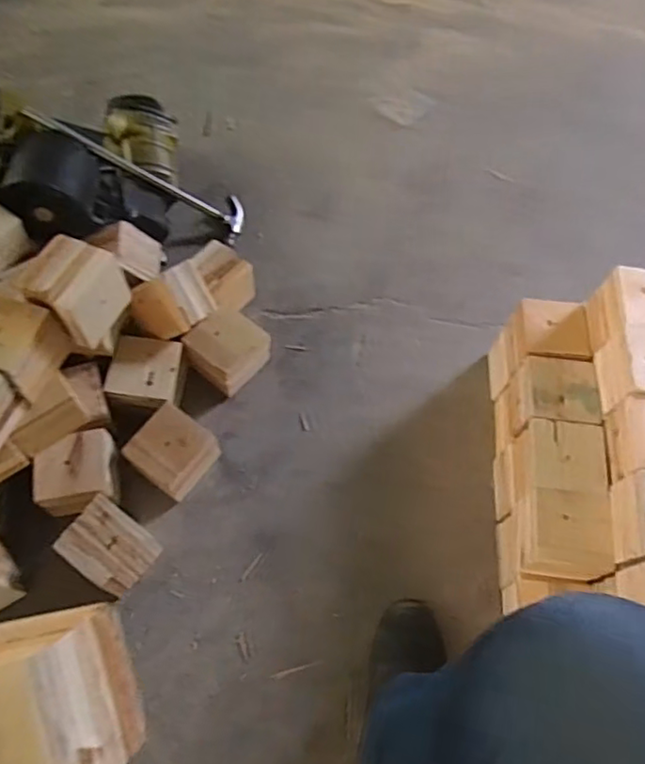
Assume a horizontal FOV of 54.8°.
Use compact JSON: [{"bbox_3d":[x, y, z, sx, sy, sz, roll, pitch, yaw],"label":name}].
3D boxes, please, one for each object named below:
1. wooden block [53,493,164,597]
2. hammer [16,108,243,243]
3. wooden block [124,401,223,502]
[{"bbox_3d":[-0.281,0.223,0.831,0.100,0.094,0.092,32,66,14],"label":"wooden block"},{"bbox_3d":[-0.308,-0.353,1.056,0.378,0.030,0.107,23,60,-25],"label":"hammer"},{"bbox_3d":[-0.216,0.103,0.898,0.097,0.078,0.101,32,66,14],"label":"wooden block"}]

